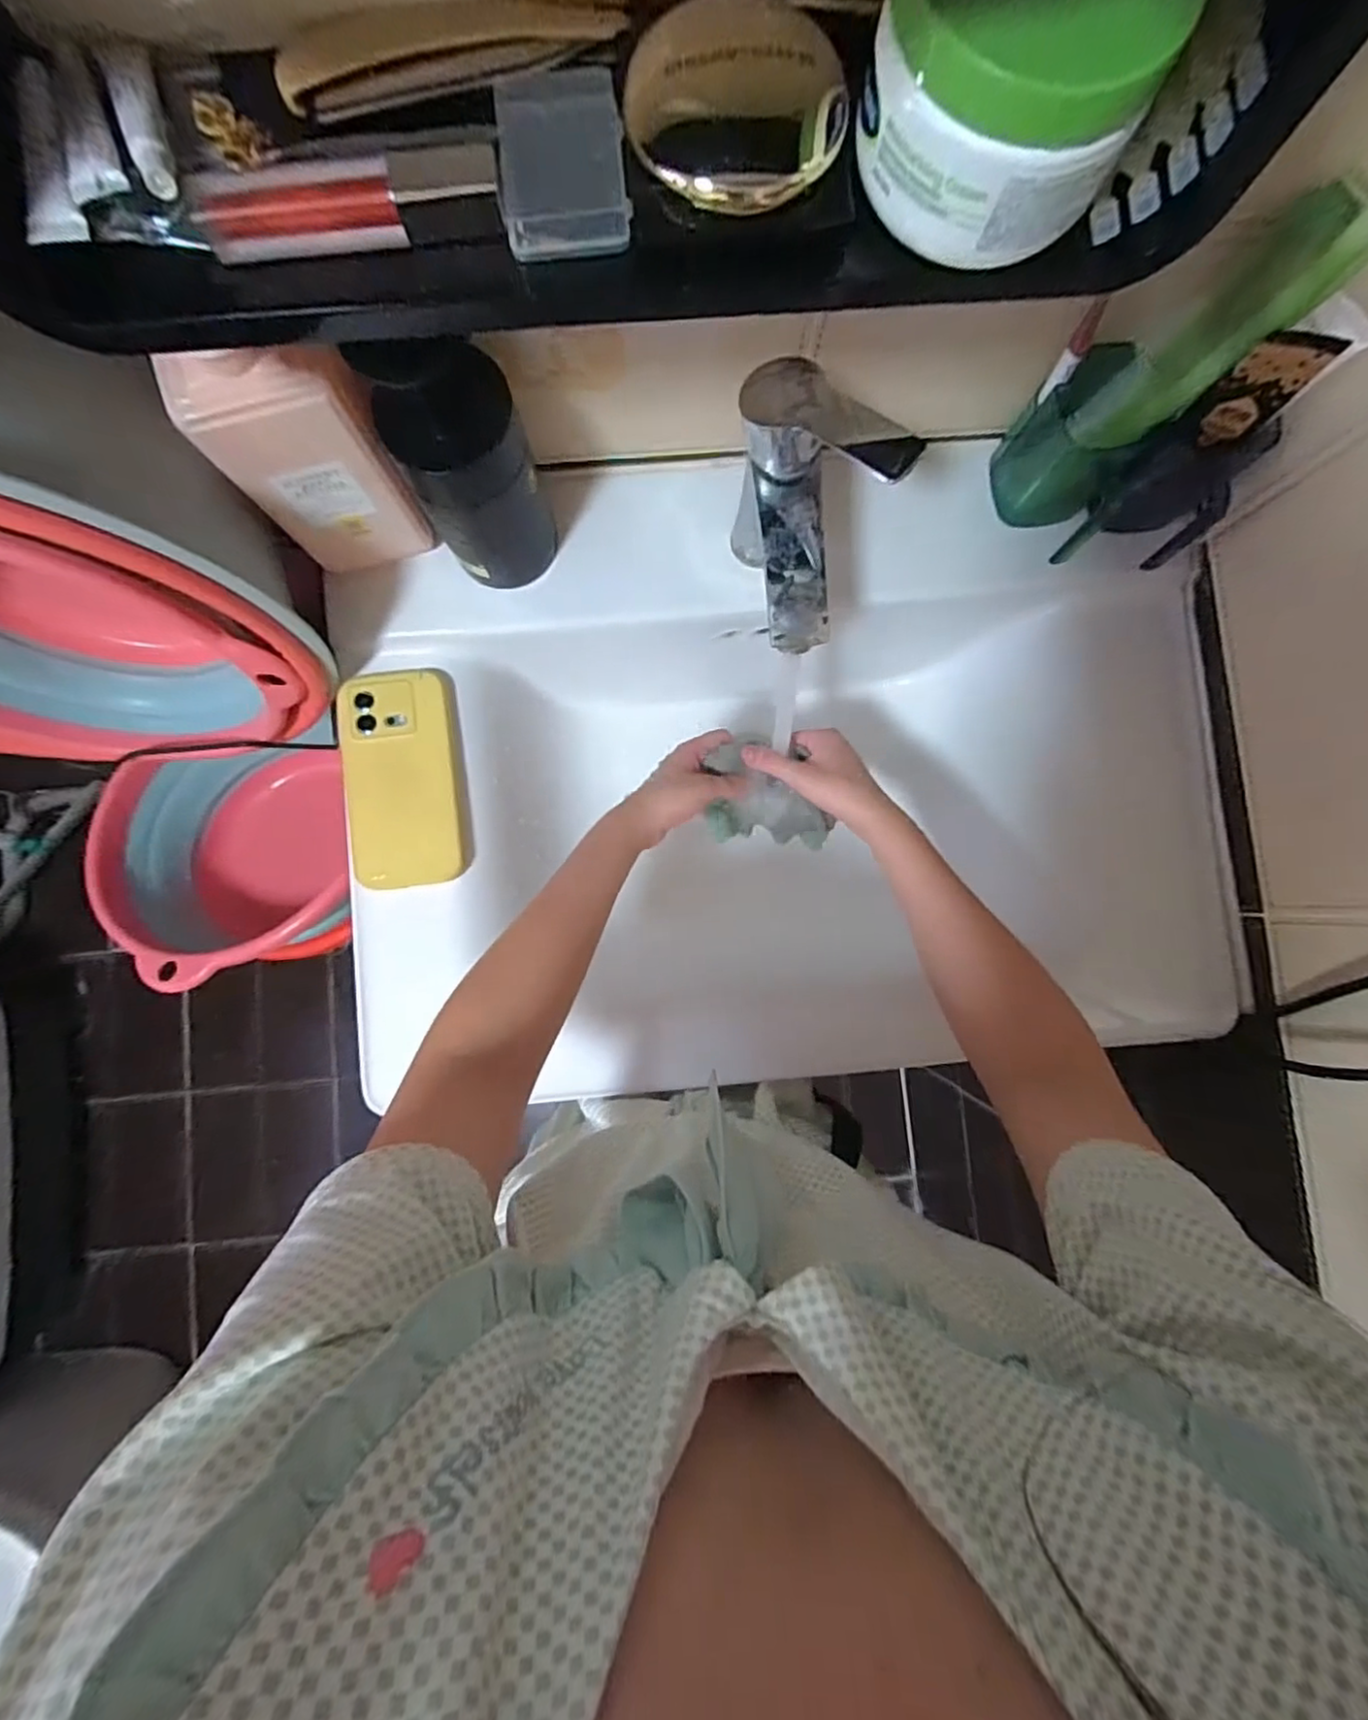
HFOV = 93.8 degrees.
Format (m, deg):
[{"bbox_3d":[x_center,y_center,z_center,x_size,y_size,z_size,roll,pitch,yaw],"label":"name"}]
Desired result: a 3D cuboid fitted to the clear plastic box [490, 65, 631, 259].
[{"bbox_3d":[-0.046,-0.262,0.239,0.046,0.016,0.064,-7,86,-2],"label":"clear plastic box"}]

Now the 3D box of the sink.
[{"bbox_3d":[0.081,-0.048,0.580,0.702,0.149,0.444,-3,86,-2],"label":"sink"}]

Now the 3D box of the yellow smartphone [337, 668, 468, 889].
[{"bbox_3d":[-0.224,-0.066,0.510,0.088,0.013,0.170,-6,86,-2],"label":"yellow smartphone"}]

